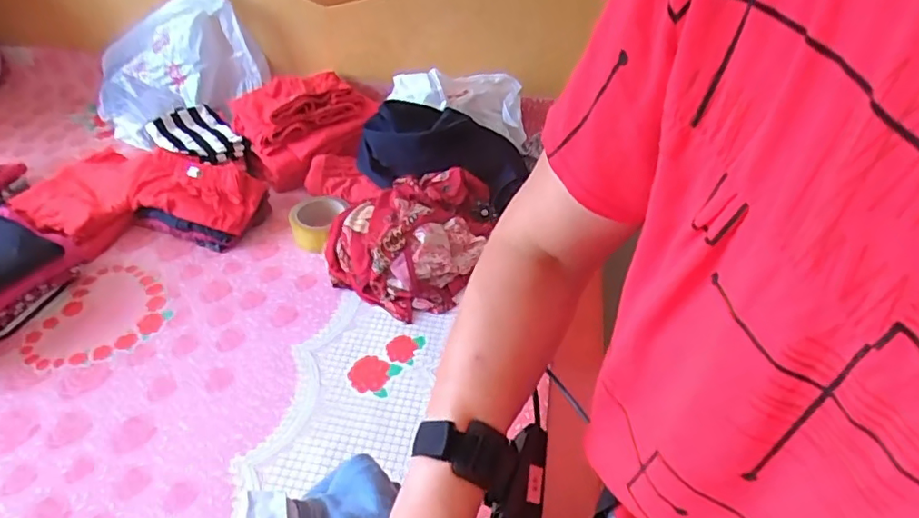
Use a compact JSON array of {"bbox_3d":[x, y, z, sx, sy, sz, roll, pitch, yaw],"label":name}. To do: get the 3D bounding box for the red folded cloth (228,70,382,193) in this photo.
[{"bbox_3d":[-0.275,-0.247,1.046,0.248,0.132,0.150,-19,44,-23],"label":"red folded cloth"}]

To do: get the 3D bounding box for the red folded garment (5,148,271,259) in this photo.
[{"bbox_3d":[-0.517,-0.112,0.932,0.368,0.094,0.238,-7,41,-11],"label":"red folded garment"}]

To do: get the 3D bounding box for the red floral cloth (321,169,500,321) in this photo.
[{"bbox_3d":[-0.071,-0.042,0.879,0.223,0.103,0.257,23,45,21],"label":"red floral cloth"}]

